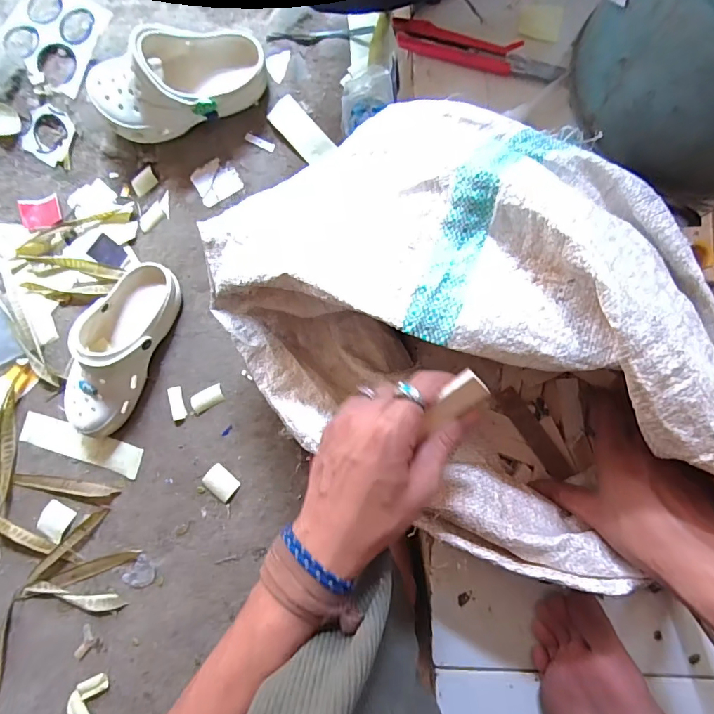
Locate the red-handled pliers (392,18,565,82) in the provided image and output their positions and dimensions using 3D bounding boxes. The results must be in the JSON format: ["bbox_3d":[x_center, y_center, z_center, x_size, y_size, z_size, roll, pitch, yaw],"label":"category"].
[{"bbox_3d":[0.125,-0.324,0.473,0.178,0.011,0.037,17,85,6],"label":"red-handled pliers"}]

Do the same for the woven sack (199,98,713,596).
[{"bbox_3d":[0.090,-0.023,0.359,0.321,0.193,0.387,-44,85,2],"label":"woven sack"}]

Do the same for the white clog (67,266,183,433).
[{"bbox_3d":[-0.318,-0.011,0.598,0.107,0.077,0.240,19,85,6],"label":"white clog"}]

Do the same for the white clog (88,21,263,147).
[{"bbox_3d":[-0.236,-0.363,0.581,0.231,0.086,0.122,0,85,9],"label":"white clog"}]

